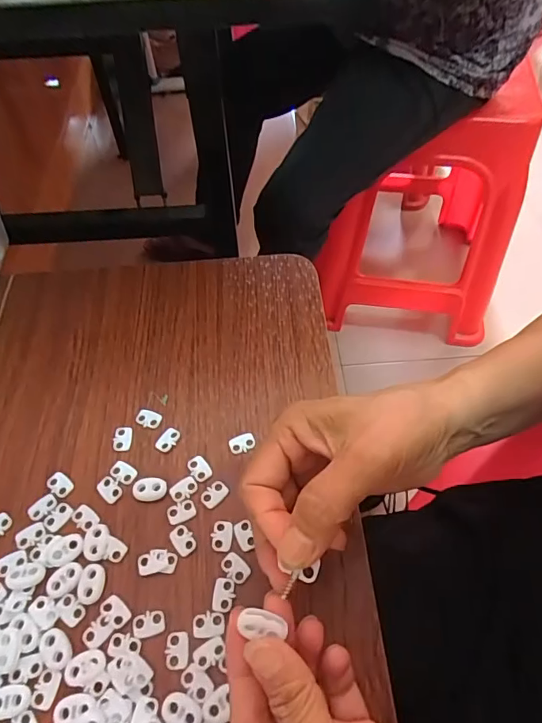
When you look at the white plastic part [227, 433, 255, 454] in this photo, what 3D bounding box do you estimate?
[{"bbox_3d":[-0.021,0.060,0.344,0.019,0.004,0.013,-18,55,-10],"label":"white plastic part"}]

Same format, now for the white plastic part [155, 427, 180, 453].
[{"bbox_3d":[-0.076,0.058,0.345,0.013,0.004,0.019,21,58,17],"label":"white plastic part"}]

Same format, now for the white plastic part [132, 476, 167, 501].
[{"bbox_3d":[-0.084,0.088,0.324,0.023,0.005,0.016,-1,54,2],"label":"white plastic part"}]

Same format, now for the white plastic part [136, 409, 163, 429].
[{"bbox_3d":[-0.093,0.043,0.356,0.019,0.004,0.013,11,56,11],"label":"white plastic part"}]

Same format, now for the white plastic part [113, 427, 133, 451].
[{"bbox_3d":[-0.110,0.057,0.347,0.013,0.004,0.019,-1,54,2],"label":"white plastic part"}]

